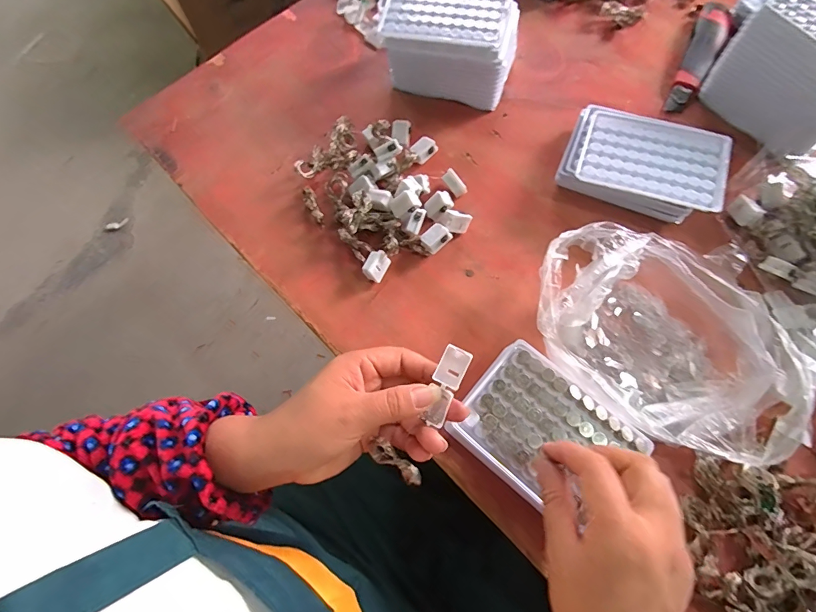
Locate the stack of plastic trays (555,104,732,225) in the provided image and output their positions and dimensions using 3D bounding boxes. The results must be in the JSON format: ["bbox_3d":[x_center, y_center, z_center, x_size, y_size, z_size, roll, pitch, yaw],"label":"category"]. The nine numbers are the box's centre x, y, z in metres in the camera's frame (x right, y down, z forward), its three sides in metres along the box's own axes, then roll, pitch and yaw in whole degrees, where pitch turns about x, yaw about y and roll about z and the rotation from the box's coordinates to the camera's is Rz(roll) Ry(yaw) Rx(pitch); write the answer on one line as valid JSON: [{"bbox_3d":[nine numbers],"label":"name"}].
[{"bbox_3d":[0.233,-0.142,0.410,0.143,0.046,0.105,20,70,8],"label":"stack of plastic trays"}]

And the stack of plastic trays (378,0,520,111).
[{"bbox_3d":[0.046,-0.298,0.458,0.150,0.077,0.107,12,69,5],"label":"stack of plastic trays"}]

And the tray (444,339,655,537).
[{"bbox_3d":[0.107,0.099,0.318,0.123,0.015,0.097,40,73,14],"label":"tray"}]

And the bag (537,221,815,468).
[{"bbox_3d":[0.205,0.026,0.339,0.201,0.061,0.152,22,70,8],"label":"bag"}]

